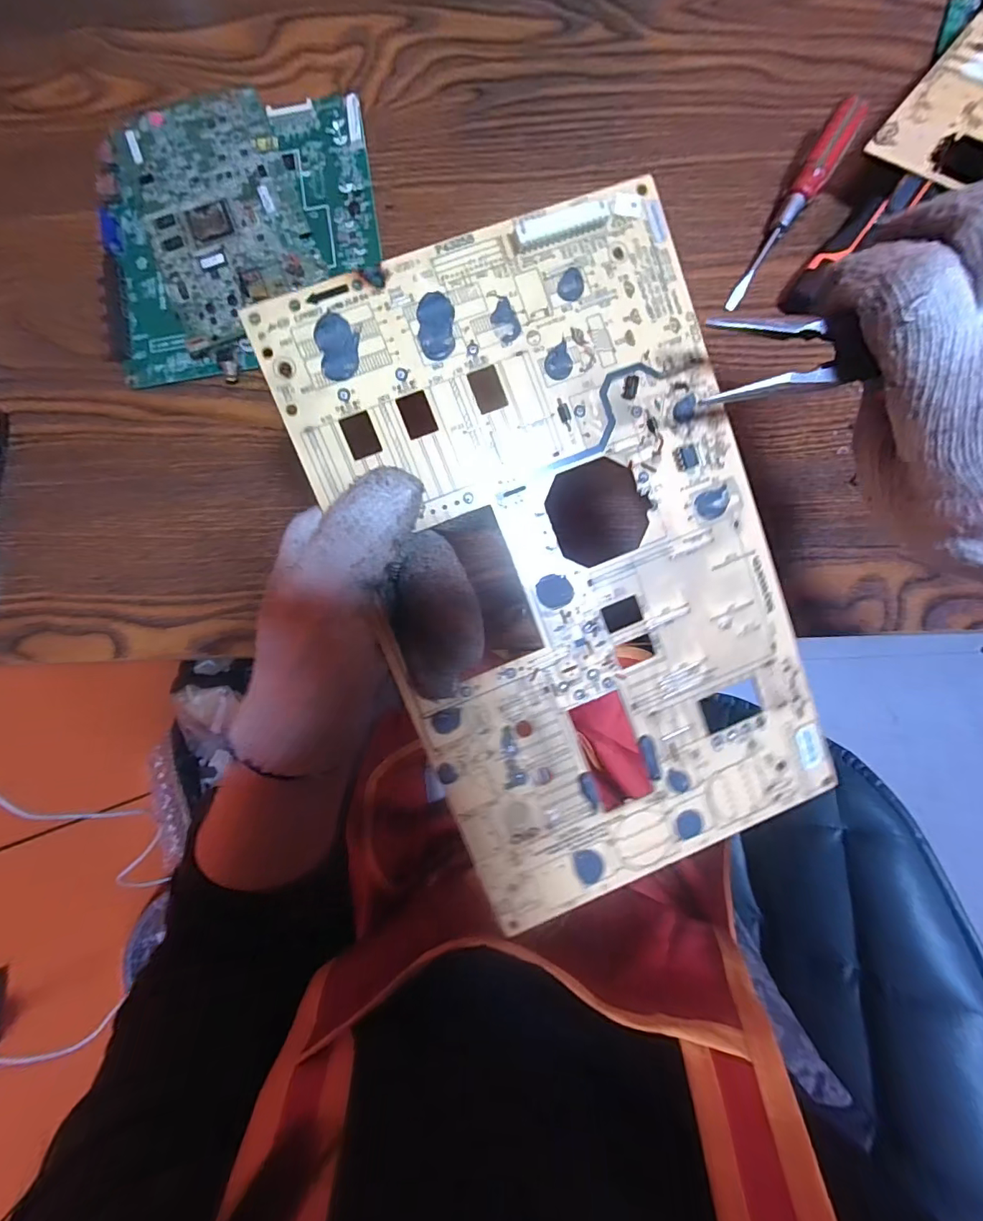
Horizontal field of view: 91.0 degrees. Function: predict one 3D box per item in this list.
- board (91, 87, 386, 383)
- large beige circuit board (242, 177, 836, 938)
[{"bbox_3d":[-0.170,-0.258,0.327,0.181,0.015,0.191,-8,85,1],"label":"board"},{"bbox_3d":[0.038,-0.013,0.202,0.169,0.004,0.271,-22,98,-5],"label":"large beige circuit board"}]

